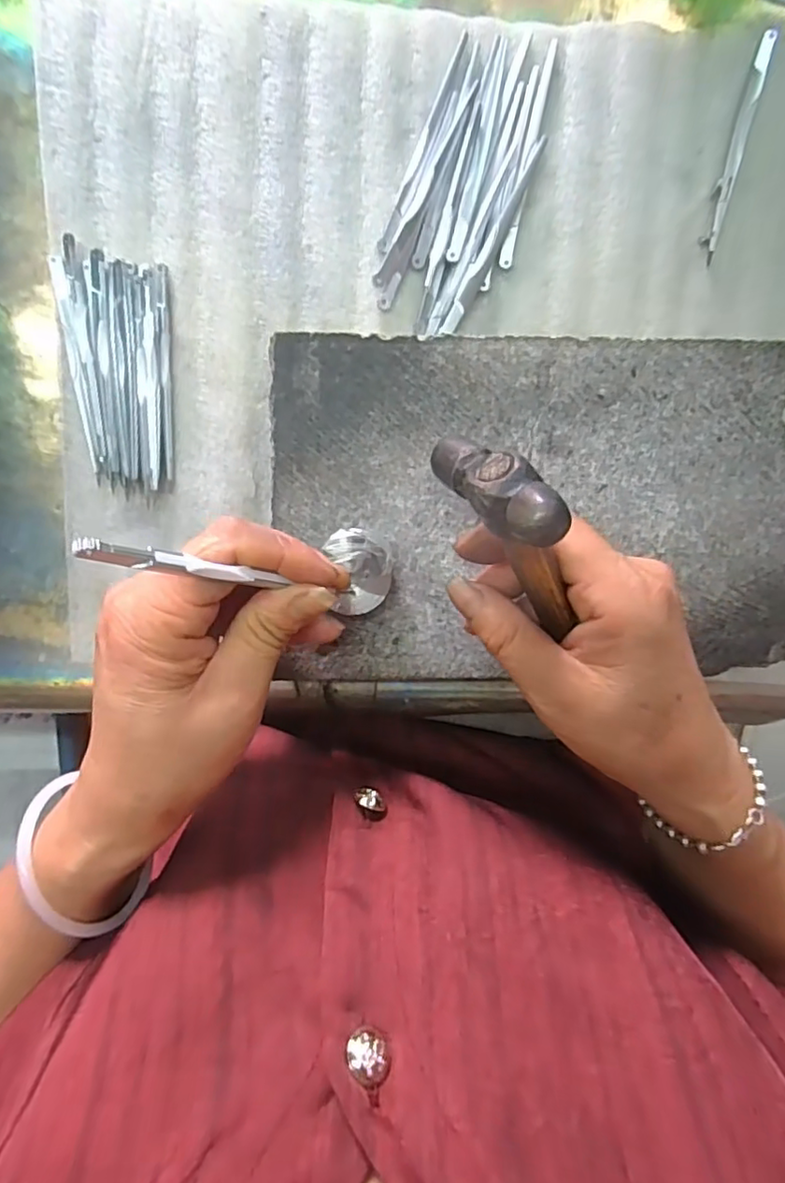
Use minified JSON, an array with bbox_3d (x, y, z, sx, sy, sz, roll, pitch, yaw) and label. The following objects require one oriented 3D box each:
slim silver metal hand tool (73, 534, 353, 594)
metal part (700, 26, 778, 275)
[{"bbox_3d":[-0.049,-0.005,0.201,0.004,0.114,0.006,23,97,34],"label":"slim silver metal hand tool"},{"bbox_3d":[0.171,-0.221,0.300,0.009,0.004,0.109,13,96,-5],"label":"metal part"}]

